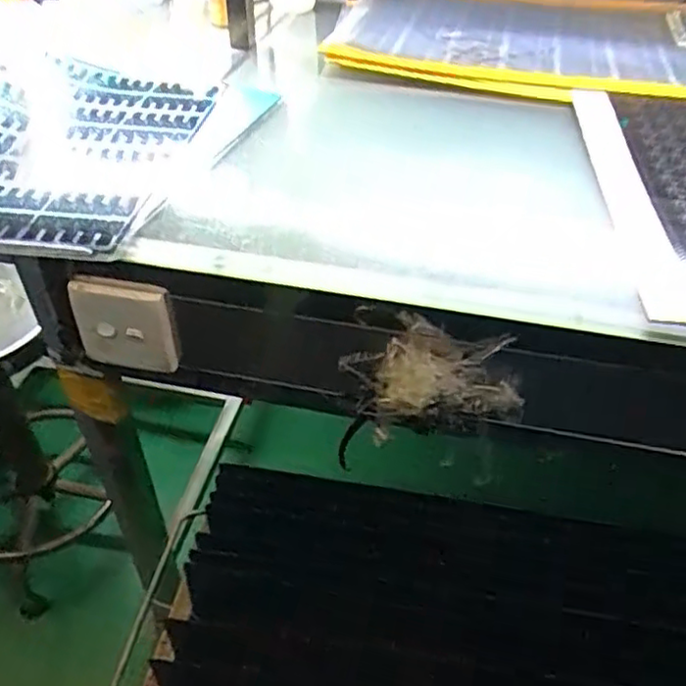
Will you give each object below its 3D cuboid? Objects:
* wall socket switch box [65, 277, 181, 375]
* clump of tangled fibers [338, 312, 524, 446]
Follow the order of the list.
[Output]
[{"bbox_3d":[-0.198,-0.016,0.594,0.091,0.095,0.014,11,43,10],"label":"wall socket switch box"},{"bbox_3d":[0.072,0.037,0.548,0.135,0.113,0.033,8,43,7],"label":"clump of tangled fibers"}]

